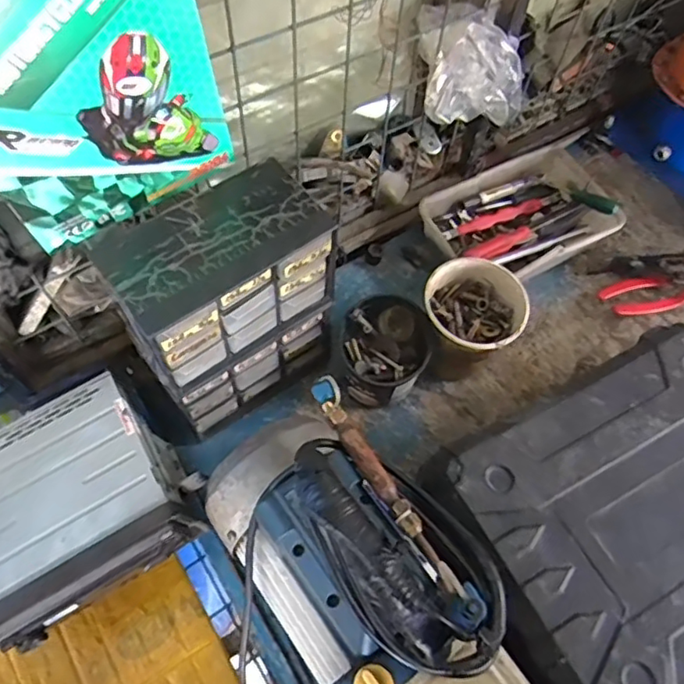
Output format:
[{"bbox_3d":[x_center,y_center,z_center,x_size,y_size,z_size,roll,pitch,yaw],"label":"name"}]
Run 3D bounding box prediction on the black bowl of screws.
[{"bbox_3d":[0.046,0.014,0.645,0.094,0.081,0.109,35,66,14],"label":"black bowl of screws"}]

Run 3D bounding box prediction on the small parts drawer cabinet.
[{"bbox_3d":[-0.105,-0.035,0.565,0.173,0.226,0.099,-31,68,-18],"label":"small parts drawer cabinet"}]

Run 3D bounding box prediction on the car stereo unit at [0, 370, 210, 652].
[{"bbox_3d":[-0.243,0.142,0.523,0.190,0.069,0.174,-29,68,-17],"label":"car stereo unit"}]

